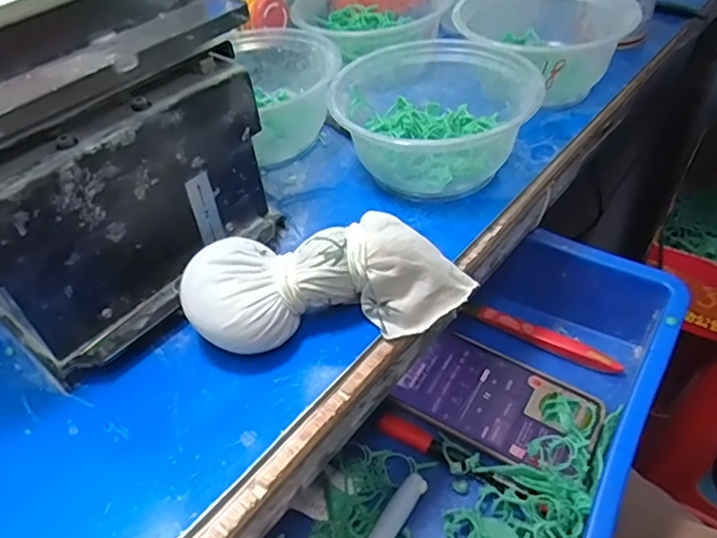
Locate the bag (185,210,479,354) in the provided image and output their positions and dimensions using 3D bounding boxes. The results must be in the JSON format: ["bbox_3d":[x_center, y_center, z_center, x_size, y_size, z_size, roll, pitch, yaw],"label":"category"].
[{"bbox_3d":[-0.013,0.007,0.310,0.150,0.049,0.055,-12,44,-6],"label":"bag"}]

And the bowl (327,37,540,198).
[{"bbox_3d":[0.052,-0.099,0.397,0.126,0.062,0.124,-3,44,3],"label":"bowl"}]

